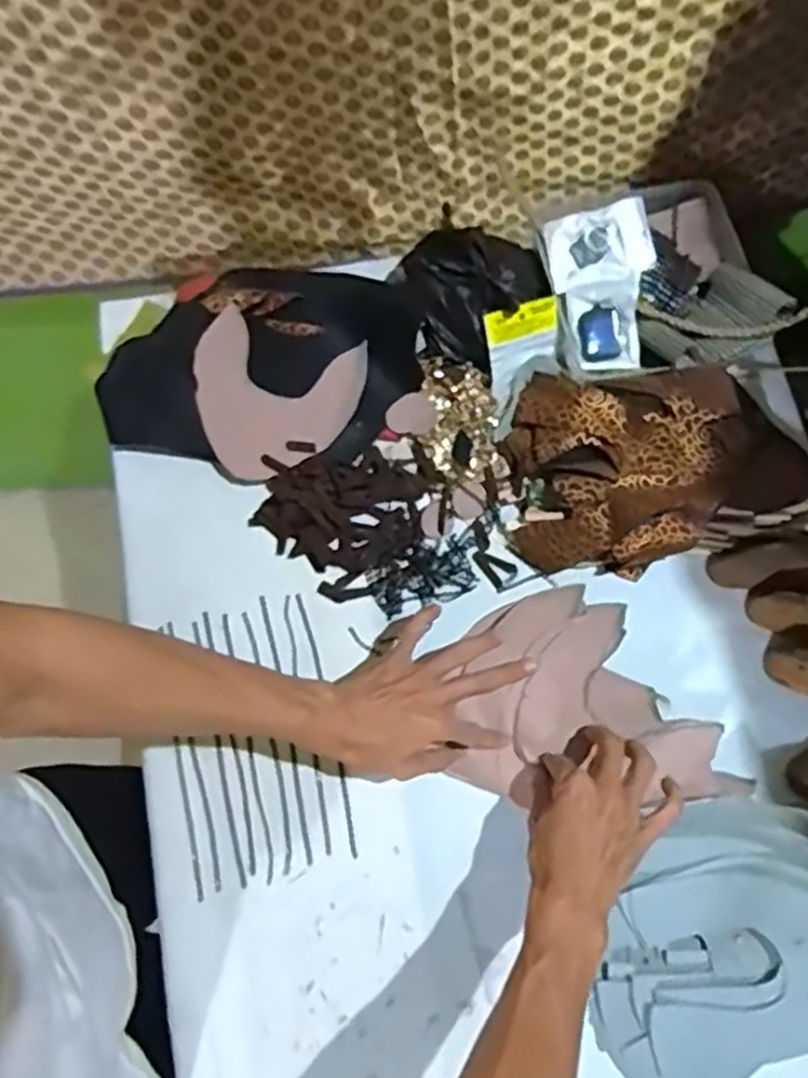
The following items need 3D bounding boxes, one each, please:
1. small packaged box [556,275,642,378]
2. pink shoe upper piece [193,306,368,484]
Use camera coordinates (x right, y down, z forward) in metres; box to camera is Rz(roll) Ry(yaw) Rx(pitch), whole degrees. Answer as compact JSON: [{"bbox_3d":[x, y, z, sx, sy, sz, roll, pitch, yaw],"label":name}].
[{"bbox_3d":[0.192,-0.211,0.738,0.076,0.024,0.093,-1,74,-1],"label":"small packaged box"},{"bbox_3d":[-0.129,-0.134,0.714,0.155,0.023,0.152,16,75,4],"label":"pink shoe upper piece"}]

